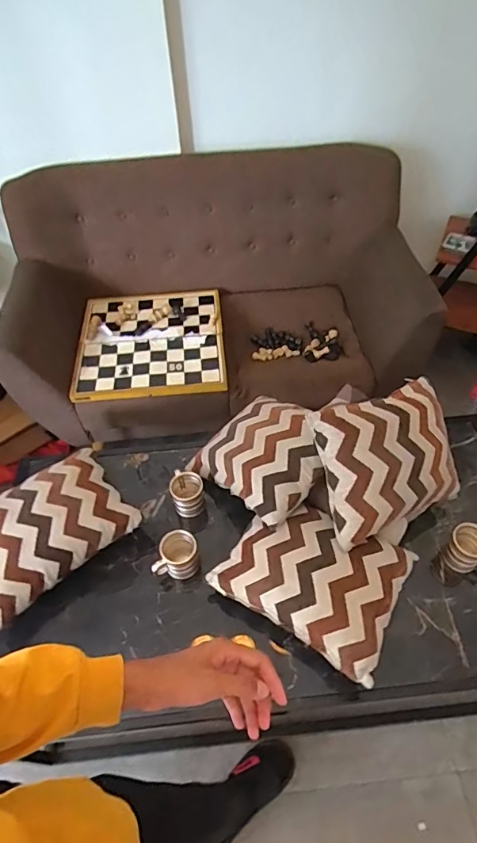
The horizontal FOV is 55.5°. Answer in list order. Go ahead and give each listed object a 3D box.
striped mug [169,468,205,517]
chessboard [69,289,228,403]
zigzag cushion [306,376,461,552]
[{"bbox_3d":[-0.121,0.175,1.085,0.078,0.088,0.083,-5,49,-4],"label":"striped mug"},{"bbox_3d":[-0.306,-0.286,1.587,0.499,0.050,0.480,-5,57,1],"label":"chessboard"},{"bbox_3d":[0.319,0.075,0.930,0.328,0.110,0.271,-15,89,-12],"label":"zigzag cushion"}]

